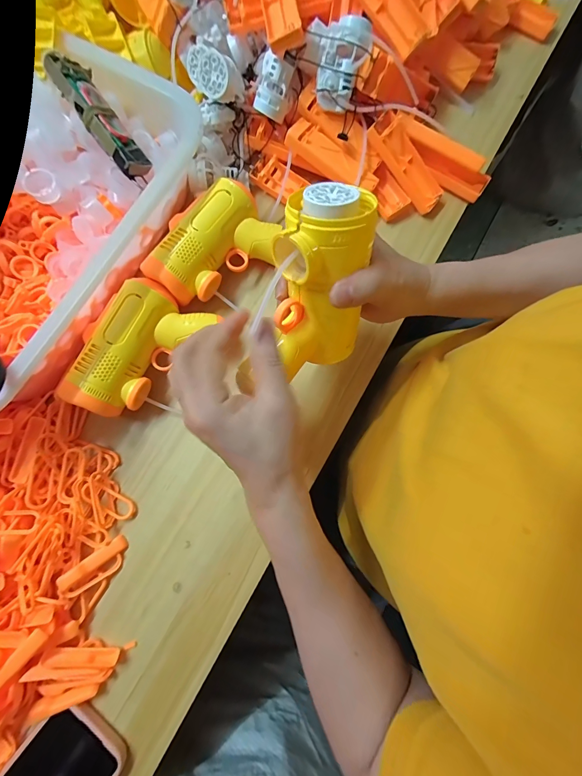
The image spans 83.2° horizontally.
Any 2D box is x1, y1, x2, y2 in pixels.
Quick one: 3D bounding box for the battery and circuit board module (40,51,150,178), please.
[{"bbox_3d":[-0.182,-0.258,0.312,0.032,0.020,0.111,-38,103,-6],"label":"battery and circuit board module"}]

